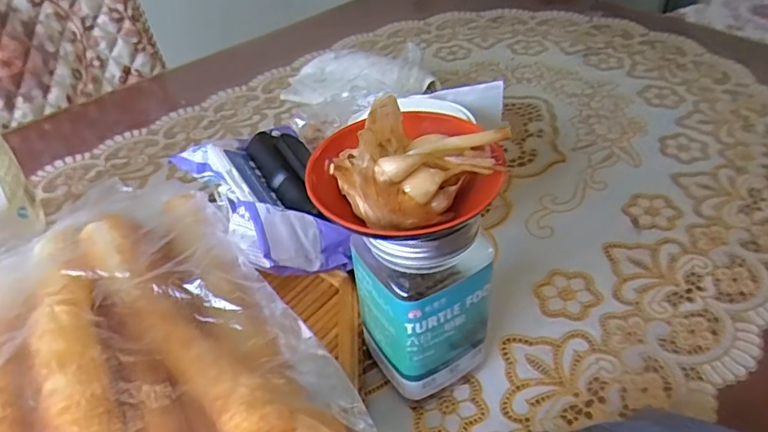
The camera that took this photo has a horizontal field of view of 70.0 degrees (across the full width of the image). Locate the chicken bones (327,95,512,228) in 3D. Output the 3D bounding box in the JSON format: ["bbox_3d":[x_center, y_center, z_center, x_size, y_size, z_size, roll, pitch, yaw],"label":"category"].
[{"bbox_3d":[0.018,-0.022,0.254,0.066,0.035,0.050,18,47,23],"label":"chicken bones"}]

